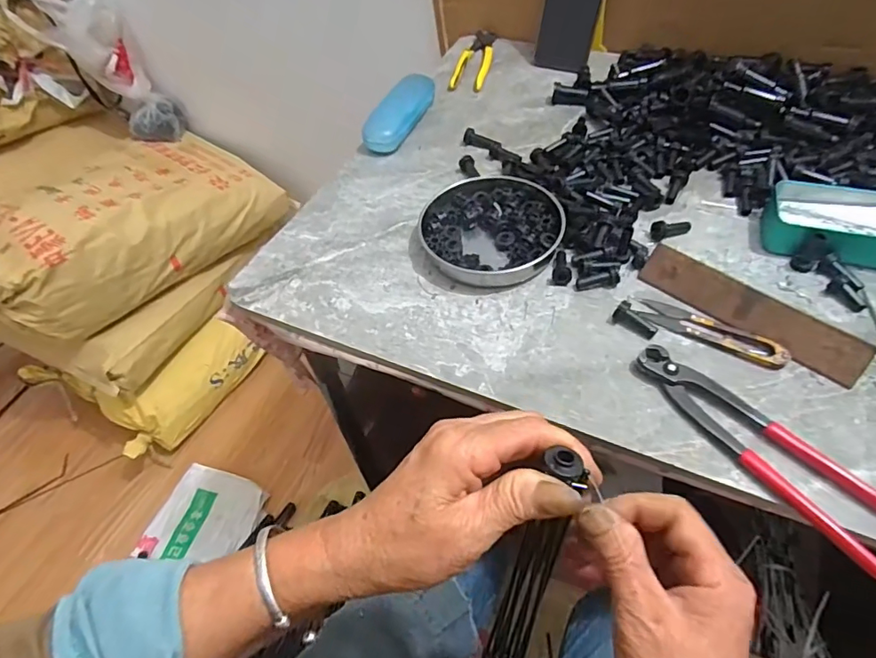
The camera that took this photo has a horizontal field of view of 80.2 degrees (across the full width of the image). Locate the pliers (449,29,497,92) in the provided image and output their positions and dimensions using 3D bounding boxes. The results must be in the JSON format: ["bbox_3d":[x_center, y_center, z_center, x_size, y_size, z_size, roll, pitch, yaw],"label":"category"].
[{"bbox_3d":[0.056,-0.391,0.753,0.045,0.014,0.154,10,55,12],"label":"pliers"}]

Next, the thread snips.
[{"bbox_3d":[0.227,0.001,0.435,0.117,0.010,0.031,21,58,19],"label":"thread snips"}]

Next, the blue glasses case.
[{"bbox_3d":[-0.047,-0.277,0.660,0.047,0.040,0.141,17,56,17],"label":"blue glasses case"}]

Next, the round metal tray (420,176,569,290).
[{"bbox_3d":[0.052,-0.100,0.518,0.133,0.022,0.145,-2,53,3],"label":"round metal tray"}]

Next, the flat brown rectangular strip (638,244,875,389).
[{"bbox_3d":[0.256,-0.014,0.434,0.178,0.037,0.007,36,21,27],"label":"flat brown rectangular strip"}]

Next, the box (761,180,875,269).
[{"bbox_3d":[0.389,-0.095,0.478,0.160,0.032,0.077,12,55,13],"label":"box"}]

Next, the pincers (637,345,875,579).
[{"bbox_3d":[0.226,0.079,0.371,0.047,0.014,0.194,-33,57,-19],"label":"pincers"}]

